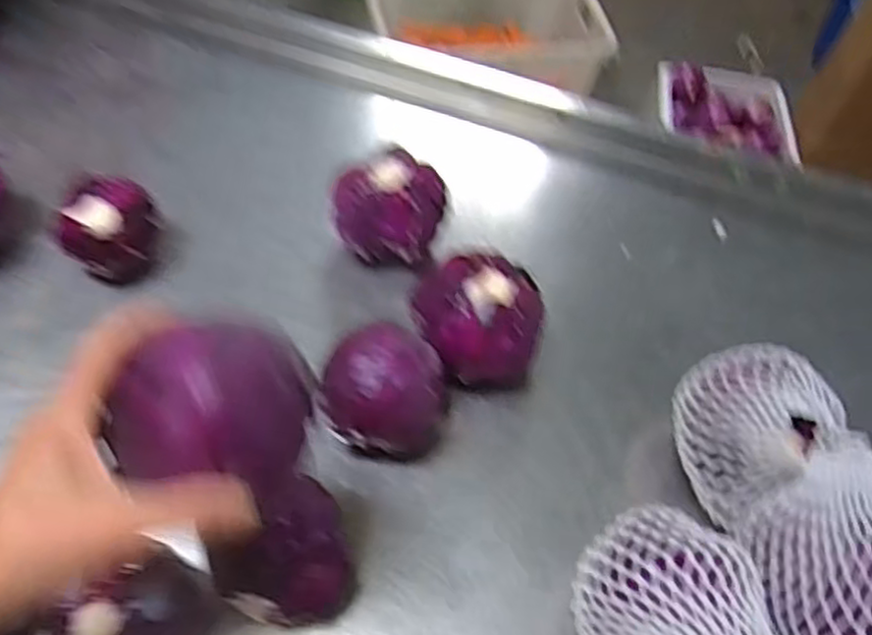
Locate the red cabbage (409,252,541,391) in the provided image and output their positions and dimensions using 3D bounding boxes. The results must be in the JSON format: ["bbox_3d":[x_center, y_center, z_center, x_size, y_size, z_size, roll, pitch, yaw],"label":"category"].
[{"bbox_3d":[0.037,0.005,0.606,0.101,0.102,0.092,3,55,-4],"label":"red cabbage"}]

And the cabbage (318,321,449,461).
[{"bbox_3d":[-0.041,0.059,0.562,0.099,0.097,0.085,8,55,0],"label":"cabbage"}]

